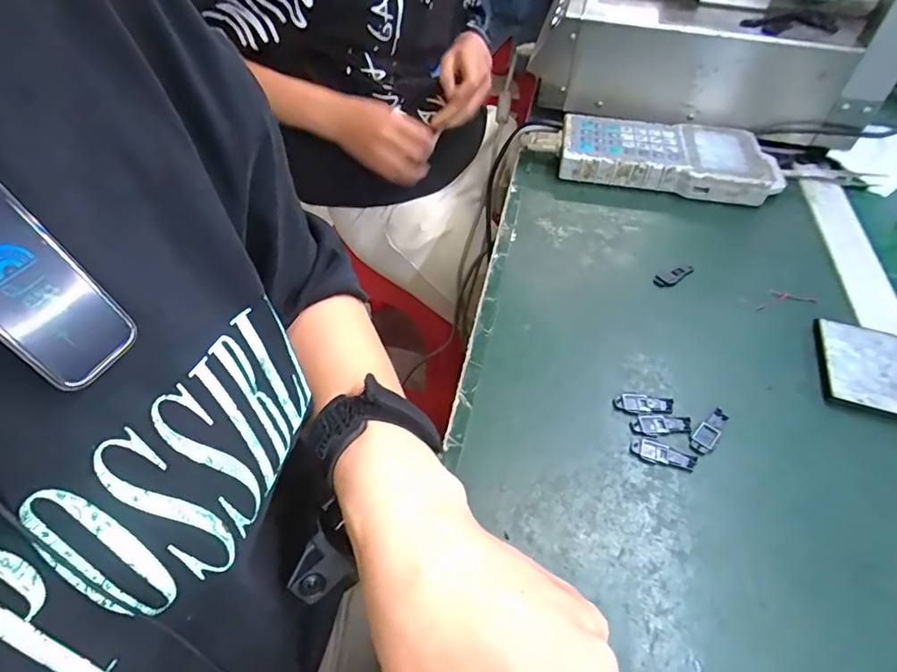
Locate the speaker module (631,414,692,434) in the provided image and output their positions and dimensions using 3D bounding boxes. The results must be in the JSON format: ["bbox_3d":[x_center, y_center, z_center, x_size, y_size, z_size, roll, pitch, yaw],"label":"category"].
[{"bbox_3d":[0.143,0.058,0.349,0.038,0.004,0.015,-2,48,-2],"label":"speaker module"}]

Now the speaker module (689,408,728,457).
[{"bbox_3d":[0.172,0.063,0.346,0.014,0.004,0.040,36,57,28],"label":"speaker module"}]

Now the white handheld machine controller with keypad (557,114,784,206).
[{"bbox_3d":[0.229,-0.190,0.550,0.216,0.035,0.100,9,49,7],"label":"white handheld machine controller with keypad"}]

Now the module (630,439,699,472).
[{"bbox_3d":[0.138,0.075,0.335,0.040,0.004,0.016,12,49,10],"label":"module"}]

